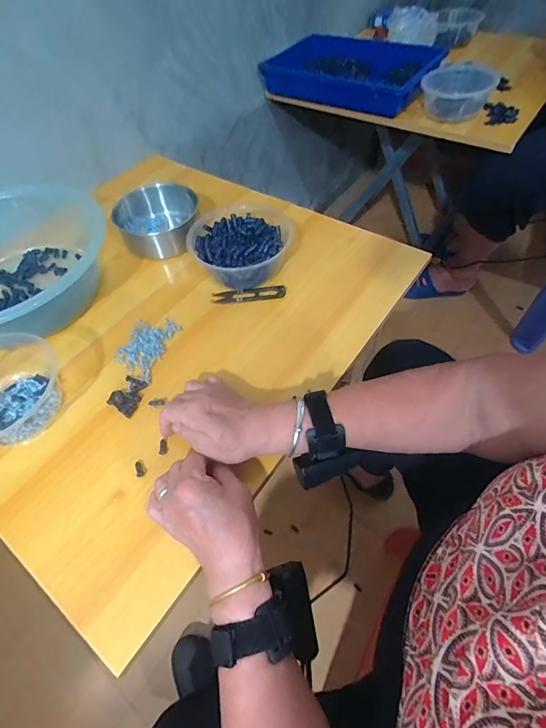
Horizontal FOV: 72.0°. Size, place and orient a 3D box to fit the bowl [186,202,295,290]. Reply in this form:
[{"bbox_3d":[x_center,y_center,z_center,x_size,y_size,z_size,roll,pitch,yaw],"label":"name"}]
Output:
[{"bbox_3d":[-0.042,-0.163,0.535,0.144,0.062,0.126,-9,54,-3],"label":"bowl"}]

